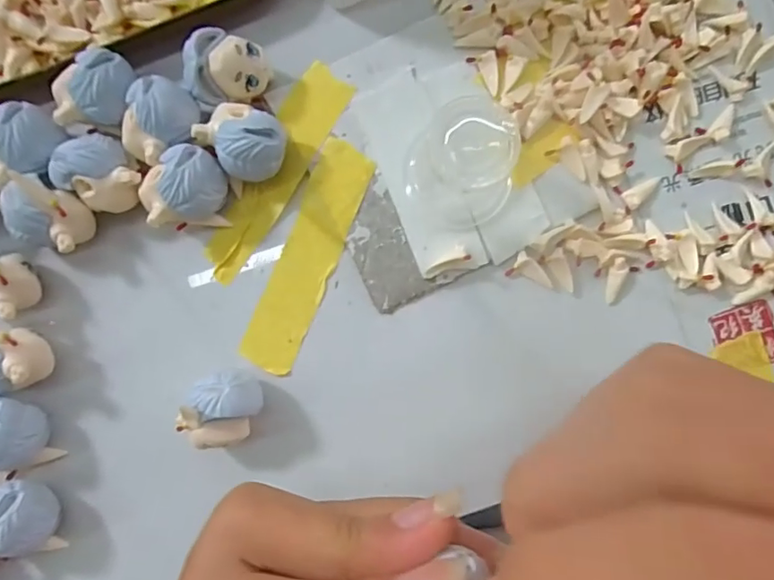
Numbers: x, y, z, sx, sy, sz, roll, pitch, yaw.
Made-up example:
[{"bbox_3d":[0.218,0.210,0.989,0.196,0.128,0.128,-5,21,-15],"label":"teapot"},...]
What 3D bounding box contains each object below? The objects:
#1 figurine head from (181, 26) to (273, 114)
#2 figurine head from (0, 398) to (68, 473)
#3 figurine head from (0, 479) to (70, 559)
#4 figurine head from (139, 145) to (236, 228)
[{"bbox_3d":[-0.055,-0.073,0.181,0.026,0.019,0.024,0,87,0],"label":"figurine head"},{"bbox_3d":[-0.125,0.049,0.174,0.022,0.019,0.026,-16,87,-1],"label":"figurine head"},{"bbox_3d":[-0.123,0.076,0.173,0.025,0.020,0.027,0,87,0],"label":"figurine head"},{"bbox_3d":[-0.068,-0.034,0.180,0.027,0.022,0.024,-7,87,0],"label":"figurine head"}]

